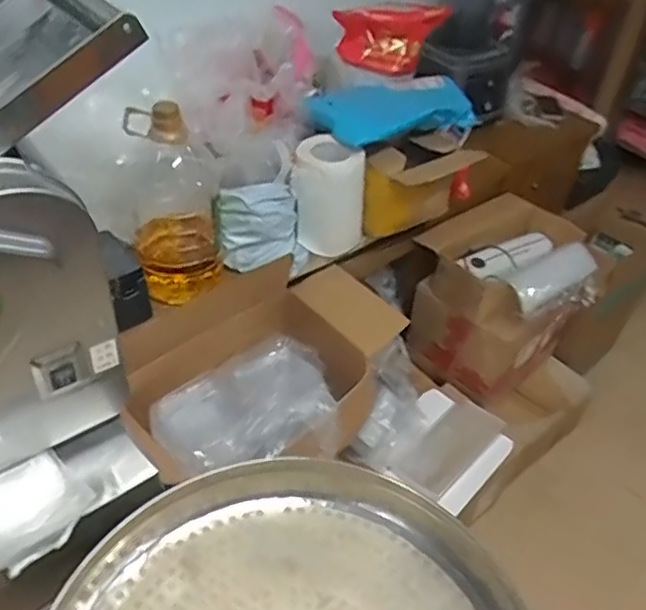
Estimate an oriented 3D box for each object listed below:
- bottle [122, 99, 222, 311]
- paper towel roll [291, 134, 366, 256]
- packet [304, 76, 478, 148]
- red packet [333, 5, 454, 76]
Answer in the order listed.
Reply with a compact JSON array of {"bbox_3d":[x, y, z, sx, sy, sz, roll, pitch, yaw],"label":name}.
[{"bbox_3d":[-0.260,-0.175,1.110,0.151,0.328,0.138,-11,44,-16],"label":"bottle"},{"bbox_3d":[0.014,-0.214,1.297,0.143,0.204,0.117,6,42,2],"label":"paper towel roll"},{"bbox_3d":[0.144,-0.410,1.366,0.358,0.099,0.128,-15,45,-20],"label":"packet"},{"bbox_3d":[0.147,-0.575,1.398,0.229,0.153,0.081,3,42,-2],"label":"red packet"}]

